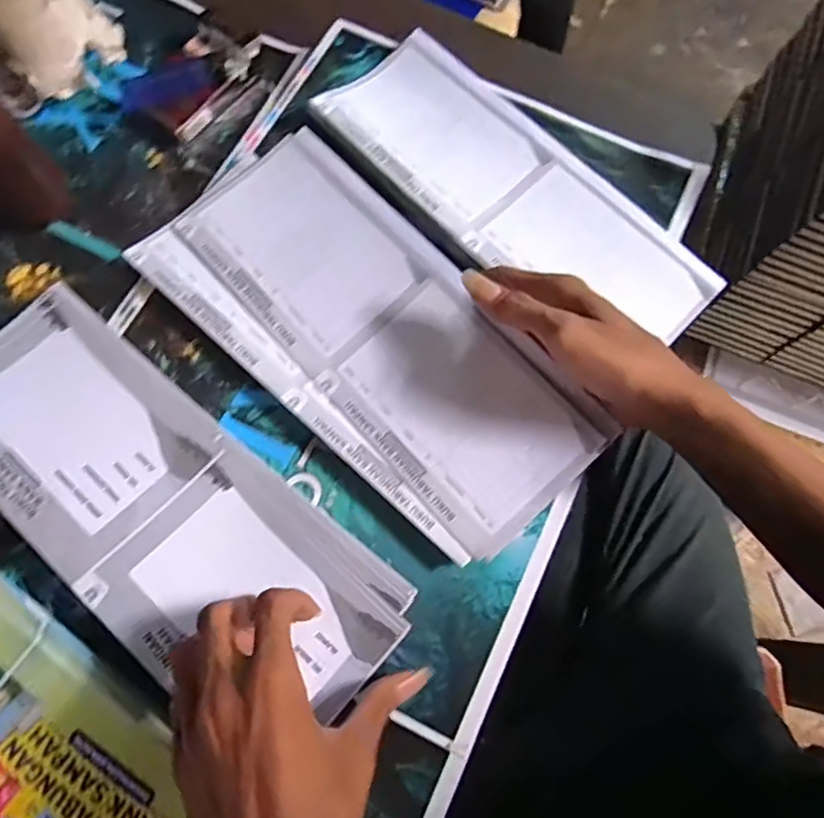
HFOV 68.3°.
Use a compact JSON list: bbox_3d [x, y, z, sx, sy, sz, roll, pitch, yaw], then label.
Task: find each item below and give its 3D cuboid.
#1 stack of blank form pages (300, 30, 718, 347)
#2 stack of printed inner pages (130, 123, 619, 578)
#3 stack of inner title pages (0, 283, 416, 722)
[{"bbox_3d":[0.074,-0.154,0.444,0.299,0.022,0.118,43,73,8],"label":"stack of blank form pages"},{"bbox_3d":[-0.028,-0.051,0.396,0.143,0.023,0.310,-43,77,-14],"label":"stack of printed inner pages"},{"bbox_3d":[-0.149,0.056,0.363,0.310,0.022,0.131,34,73,7],"label":"stack of inner title pages"}]

